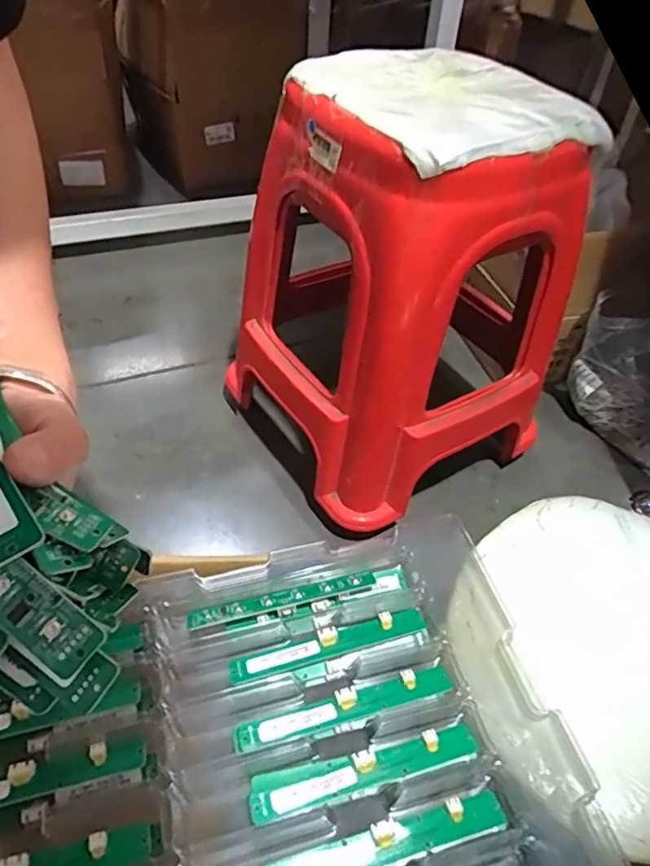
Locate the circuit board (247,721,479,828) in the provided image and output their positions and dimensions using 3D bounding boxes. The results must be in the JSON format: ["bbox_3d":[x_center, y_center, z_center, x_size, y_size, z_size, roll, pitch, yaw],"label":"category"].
[{"bbox_3d":[0.024,0.203,0.349,0.139,0.008,0.024,-10,48,-15],"label":"circuit board"}]

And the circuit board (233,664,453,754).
[{"bbox_3d":[0.012,0.176,0.377,0.142,0.008,0.021,-10,48,-15],"label":"circuit board"}]

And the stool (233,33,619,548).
[{"bbox_3d":[0.104,-0.189,0.807,0.328,0.516,0.319,-23,53,-25],"label":"stool"}]

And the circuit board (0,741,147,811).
[{"bbox_3d":[-0.178,0.206,0.342,0.137,0.011,0.021,-11,48,-16],"label":"circuit board"}]

